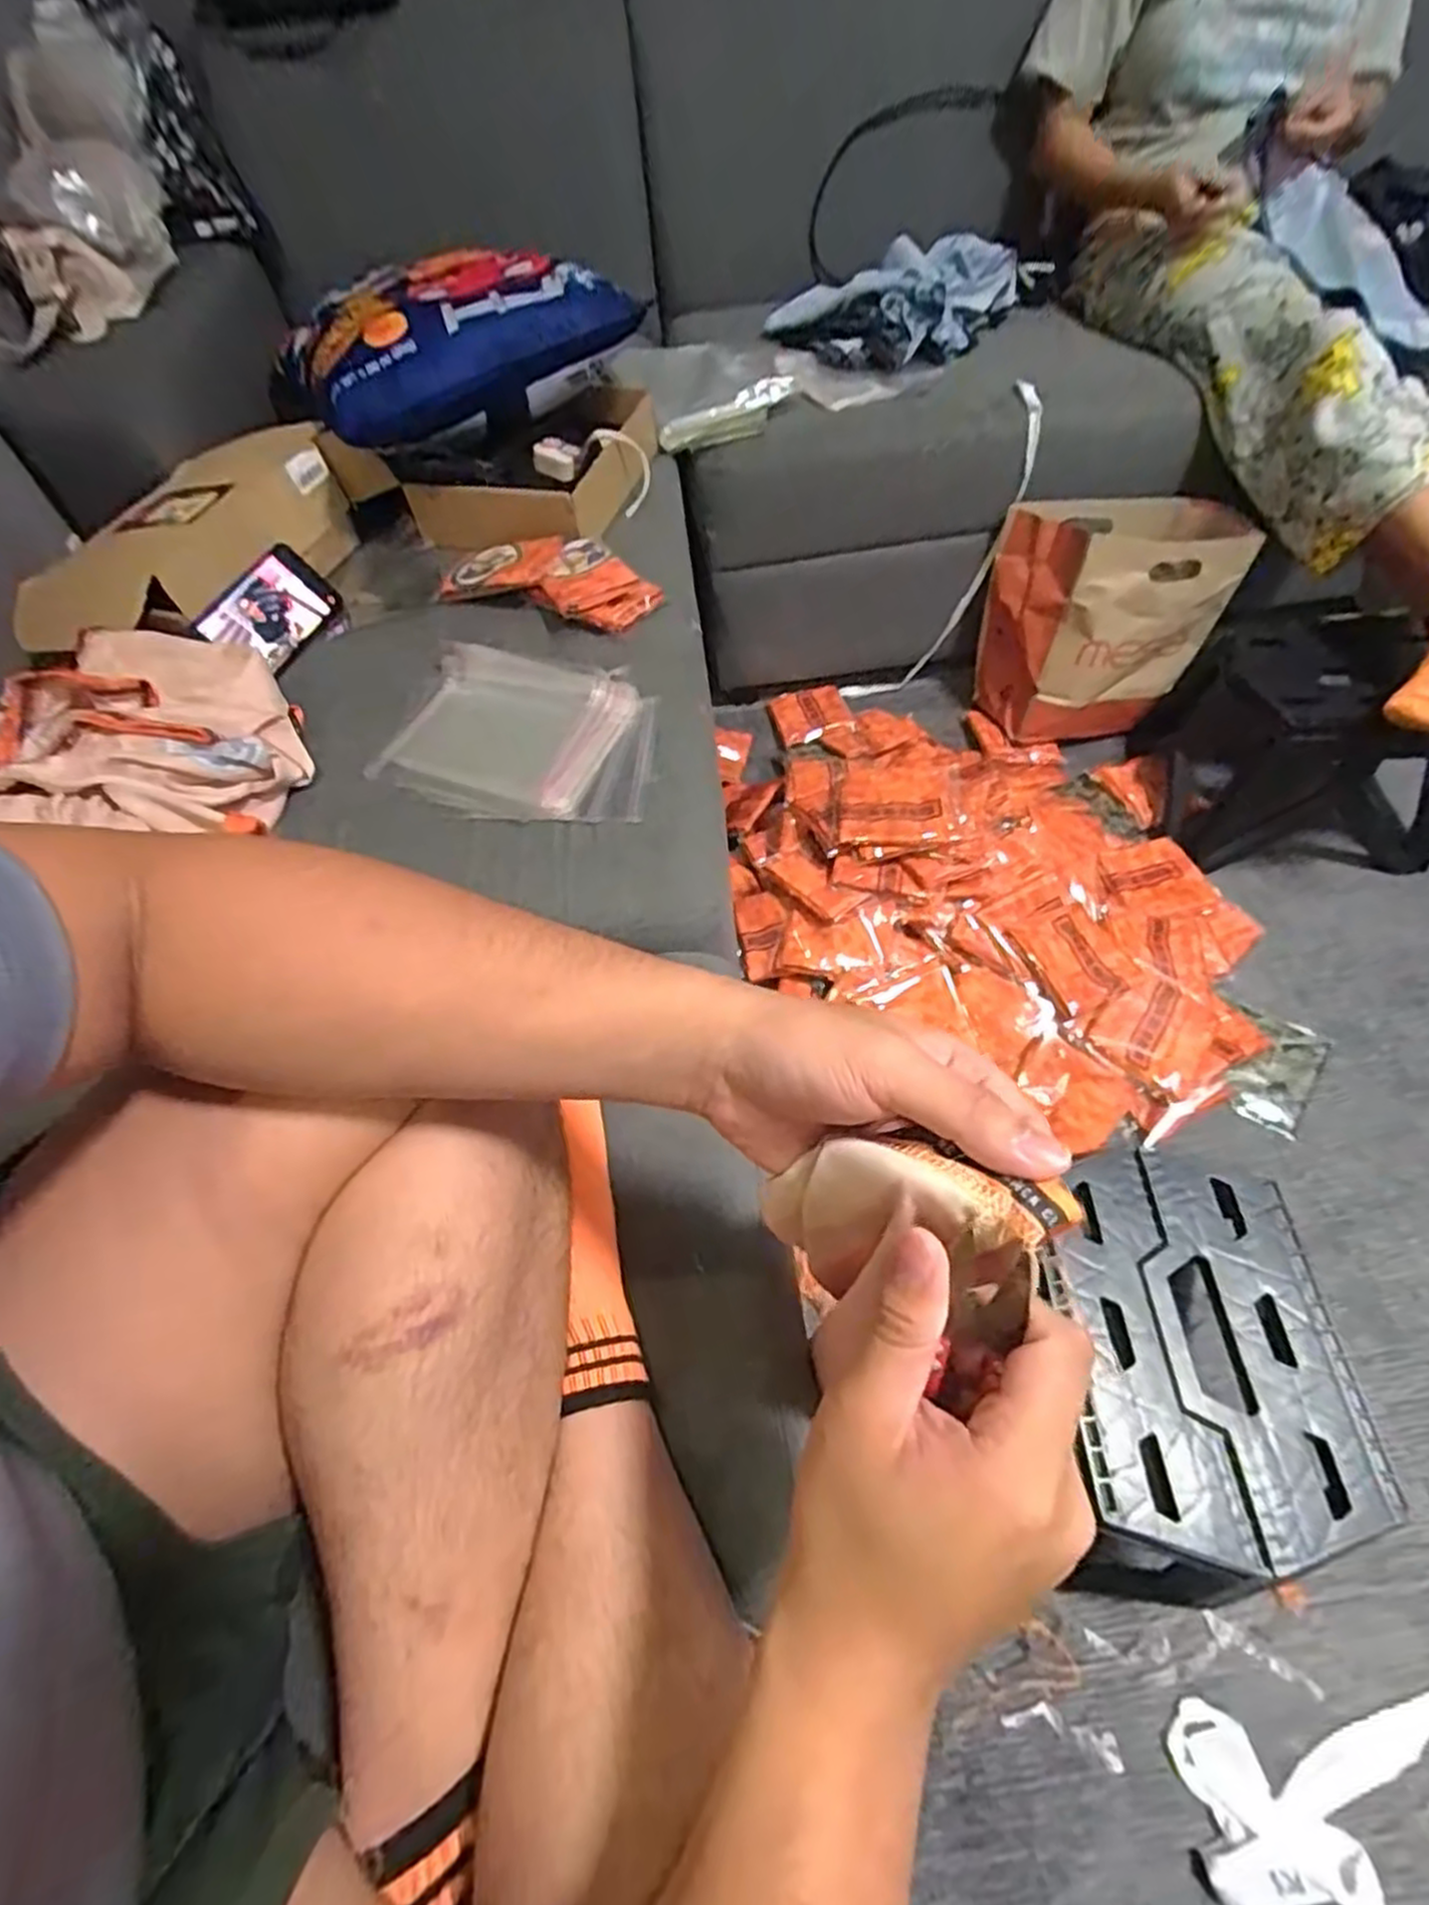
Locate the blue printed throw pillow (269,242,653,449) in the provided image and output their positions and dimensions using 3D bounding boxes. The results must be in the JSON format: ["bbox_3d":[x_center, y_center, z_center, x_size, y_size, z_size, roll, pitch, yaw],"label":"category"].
[{"bbox_3d":[-0.312,-0.711,0.881,0.388,0.099,0.286,-26,59,-12],"label":"blue printed throw pillow"}]

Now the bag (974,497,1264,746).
[{"bbox_3d":[0.566,-0.480,1.121,0.299,0.252,0.186,-6,57,1],"label":"bag"}]

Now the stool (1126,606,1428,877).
[{"bbox_3d":[0.767,-0.281,1.010,0.324,0.218,0.277,2,57,6],"label":"stool"}]

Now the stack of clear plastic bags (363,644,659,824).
[{"bbox_3d":[-0.174,-0.198,0.697,0.244,0.020,0.181,9,58,11],"label":"stack of clear plastic bags"}]

